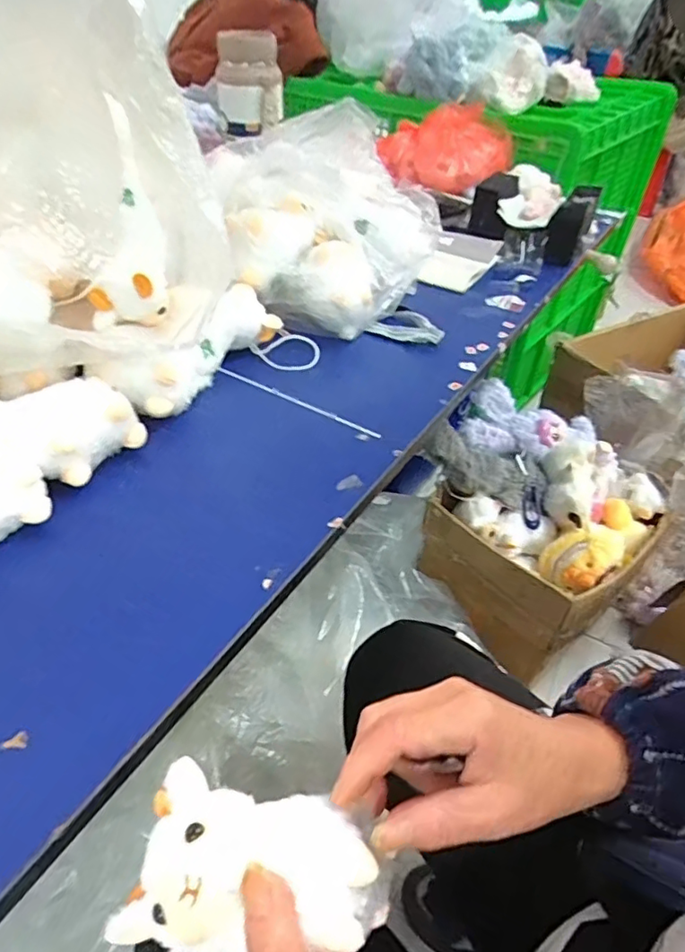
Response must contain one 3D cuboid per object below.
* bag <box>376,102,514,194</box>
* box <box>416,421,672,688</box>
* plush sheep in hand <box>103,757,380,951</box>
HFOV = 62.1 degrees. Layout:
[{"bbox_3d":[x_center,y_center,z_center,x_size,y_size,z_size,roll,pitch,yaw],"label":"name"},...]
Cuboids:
[{"bbox_3d":[0.174,-0.529,0.910,0.204,0.087,0.156,-16,46,-20],"label":"bag"},{"bbox_3d":[0.304,0.075,0.893,0.298,0.234,0.287,-31,52,-32],"label":"box"},{"bbox_3d":[-0.041,0.160,0.235,0.101,0.043,0.062,7,42,4],"label":"plush sheep in hand"}]

